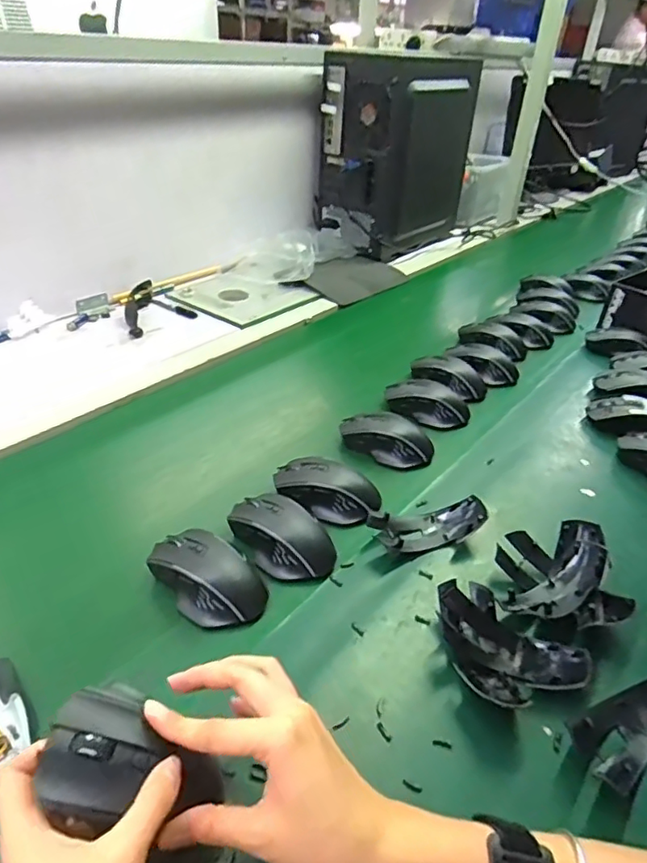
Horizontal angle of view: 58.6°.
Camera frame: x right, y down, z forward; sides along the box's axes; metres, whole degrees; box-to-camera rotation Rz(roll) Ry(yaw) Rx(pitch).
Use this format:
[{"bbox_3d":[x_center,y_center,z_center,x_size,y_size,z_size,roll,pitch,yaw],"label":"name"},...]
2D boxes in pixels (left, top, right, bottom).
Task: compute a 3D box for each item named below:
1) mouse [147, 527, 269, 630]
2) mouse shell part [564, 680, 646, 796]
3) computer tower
[{"bbox_3d":[-0.106,0.129,0.517,0.110,0.037,0.065,24,39,25],"label":"mouse"},{"bbox_3d":[0.232,0.216,0.428,0.115,0.032,0.056,-15,39,-26],"label":"mouse shell part"},{"bbox_3d":[0.181,-0.632,1.327,0.203,0.385,0.364,28,41,30],"label":"computer tower"}]

